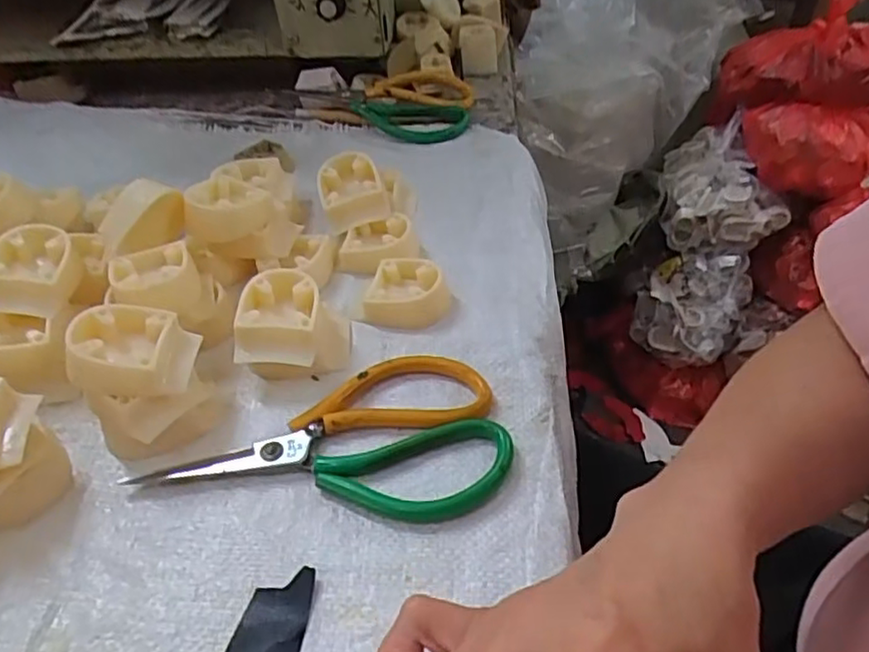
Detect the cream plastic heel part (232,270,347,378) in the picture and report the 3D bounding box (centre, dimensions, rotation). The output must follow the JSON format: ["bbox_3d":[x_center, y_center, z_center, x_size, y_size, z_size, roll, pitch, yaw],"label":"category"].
[{"bbox_3d":[-0.083,-0.001,0.389,0.060,0.044,0.056,-6,43,-3],"label":"cream plastic heel part"}]

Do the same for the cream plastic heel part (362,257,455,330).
[{"bbox_3d":[-0.015,-0.022,0.424,0.052,0.021,0.043,7,44,11],"label":"cream plastic heel part"}]

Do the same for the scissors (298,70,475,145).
[{"bbox_3d":[-0.038,-0.202,0.607,0.160,0.028,0.098,-9,44,-8],"label":"scissors"}]

